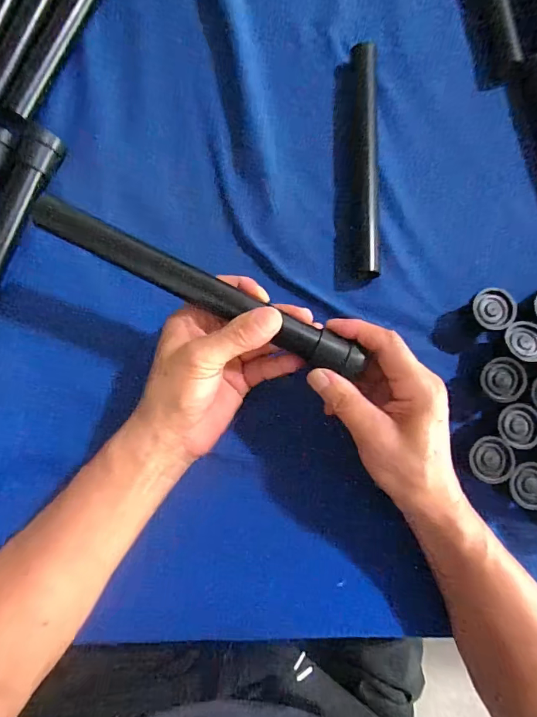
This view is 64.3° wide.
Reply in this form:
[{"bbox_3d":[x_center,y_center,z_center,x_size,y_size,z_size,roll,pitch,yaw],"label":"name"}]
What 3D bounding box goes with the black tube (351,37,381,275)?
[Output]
[{"bbox_3d":[0.090,-0.182,0.389,0.020,0.018,0.221,0,82,-2],"label":"black tube"}]

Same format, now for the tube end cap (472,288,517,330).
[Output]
[{"bbox_3d":[0.189,-0.042,0.356,0.030,0.010,0.035,-2,82,-3],"label":"tube end cap"}]

